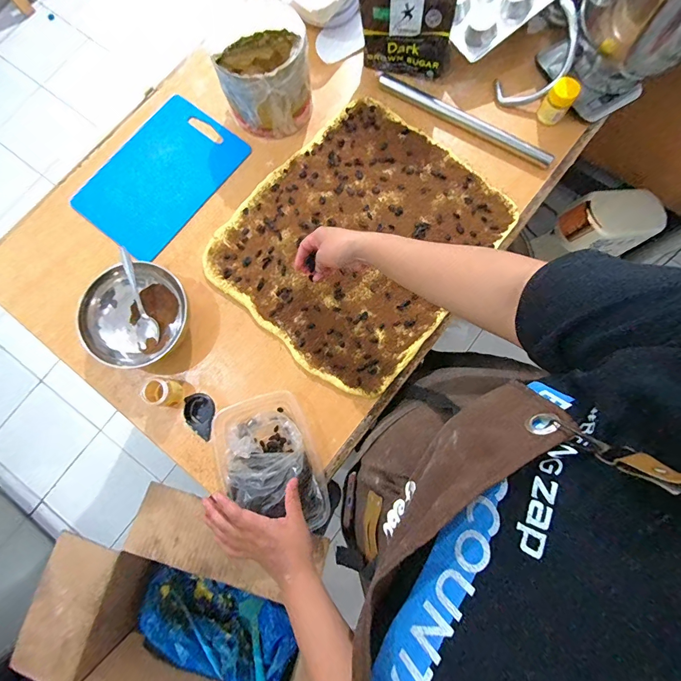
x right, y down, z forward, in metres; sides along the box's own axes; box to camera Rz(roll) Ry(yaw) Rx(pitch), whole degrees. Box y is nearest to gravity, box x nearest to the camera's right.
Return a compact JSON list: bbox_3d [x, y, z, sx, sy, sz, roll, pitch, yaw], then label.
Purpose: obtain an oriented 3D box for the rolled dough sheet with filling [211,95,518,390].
[{"bbox_3d":[0.033,-0.181,0.652,0.394,0.015,0.451,39,83,7],"label":"rolled dough sheet with filling"}]

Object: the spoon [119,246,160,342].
[{"bbox_3d":[-0.333,-0.073,0.604,0.027,0.016,0.153,-15,98,-2],"label":"spoon"}]

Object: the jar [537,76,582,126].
[{"bbox_3d":[0.386,-0.424,0.652,0.046,0.060,0.039,33,82,6],"label":"jar"}]

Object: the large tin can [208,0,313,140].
[{"bbox_3d":[-0.122,-0.462,0.631,0.134,0.151,0.146,13,80,3],"label":"large tin can"}]

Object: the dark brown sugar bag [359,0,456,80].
[{"bbox_3d":[0.103,-0.542,0.611,0.178,0.186,0.046,13,80,3],"label":"dark brown sugar bag"}]

